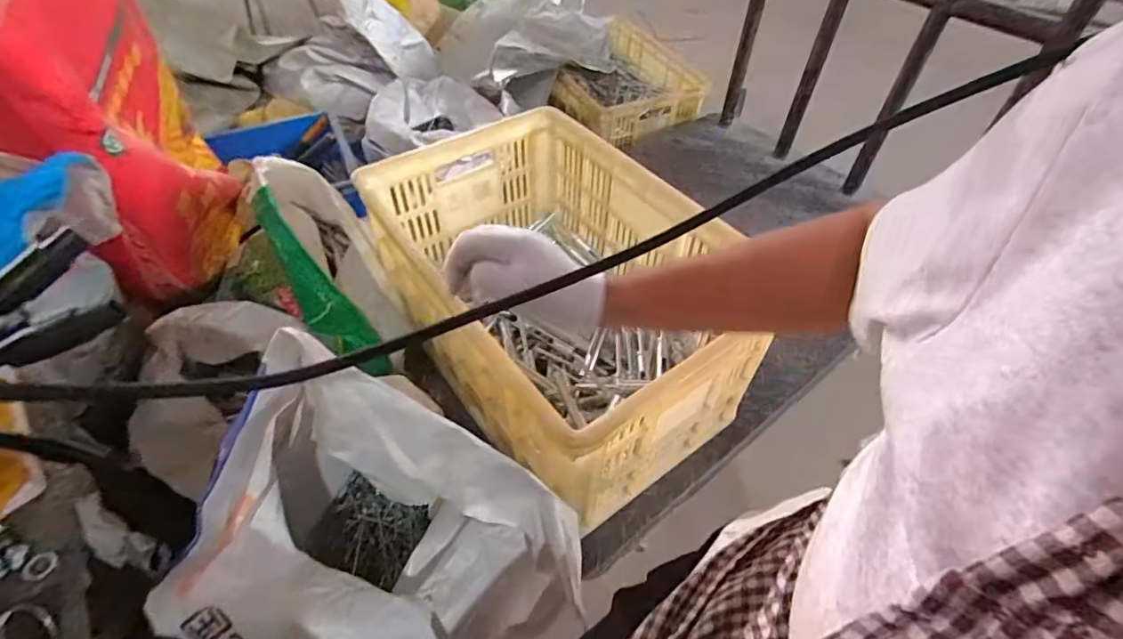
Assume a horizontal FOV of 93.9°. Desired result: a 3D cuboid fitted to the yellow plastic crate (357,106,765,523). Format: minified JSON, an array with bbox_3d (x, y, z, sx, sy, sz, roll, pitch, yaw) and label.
[{"bbox_3d":[-0.013,-0.049,0.686,0.319,0.209,0.437,-29,56,-24],"label":"yellow plastic crate"}]

